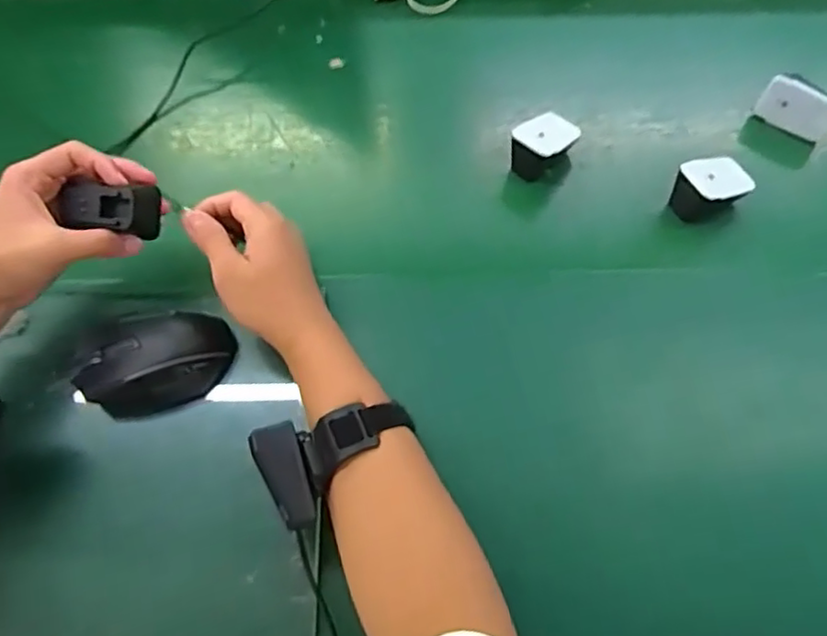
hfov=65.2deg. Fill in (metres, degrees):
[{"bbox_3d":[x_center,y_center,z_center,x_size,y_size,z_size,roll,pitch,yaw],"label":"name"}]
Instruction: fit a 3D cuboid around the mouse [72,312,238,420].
[{"bbox_3d":[-0.199,0.035,0.503,0.113,0.042,0.066,-22,64,-10],"label":"mouse"}]

